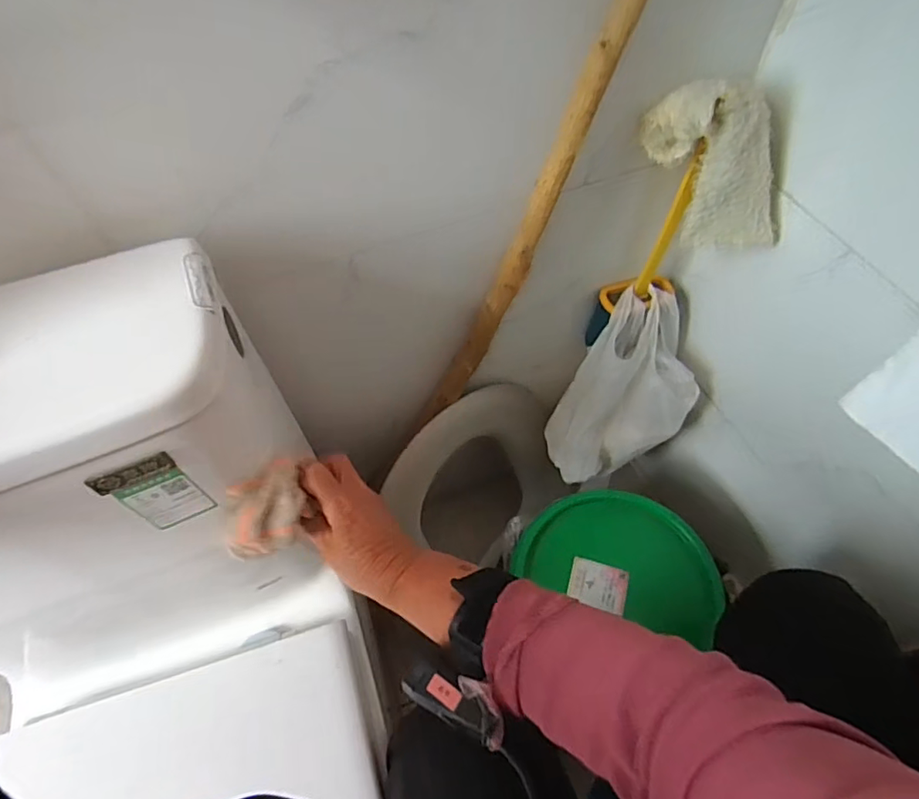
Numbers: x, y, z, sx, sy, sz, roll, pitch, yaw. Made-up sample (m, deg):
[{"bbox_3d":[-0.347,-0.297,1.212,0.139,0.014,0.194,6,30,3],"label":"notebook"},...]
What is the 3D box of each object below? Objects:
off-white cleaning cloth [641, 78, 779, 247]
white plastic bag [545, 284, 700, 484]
[{"bbox_3d":[0.248,-0.215,0.525,0.102,0.182,0.056,-8,48,43],"label":"off-white cleaning cloth"},{"bbox_3d":[0.232,-0.003,0.746,0.136,0.221,0.197,38,66,23],"label":"white plastic bag"}]

